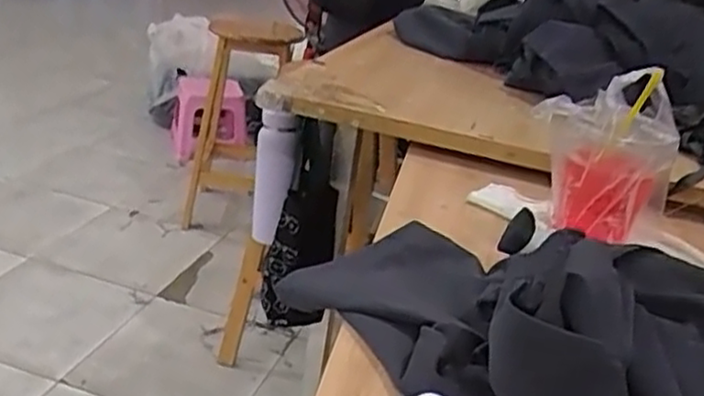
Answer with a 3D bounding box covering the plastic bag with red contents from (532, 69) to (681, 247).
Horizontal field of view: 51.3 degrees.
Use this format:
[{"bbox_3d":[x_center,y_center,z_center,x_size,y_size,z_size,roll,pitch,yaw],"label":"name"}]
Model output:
[{"bbox_3d":[0.281,-0.052,0.813,0.148,0.173,0.092,16,26,18],"label":"plastic bag with red contents"}]

